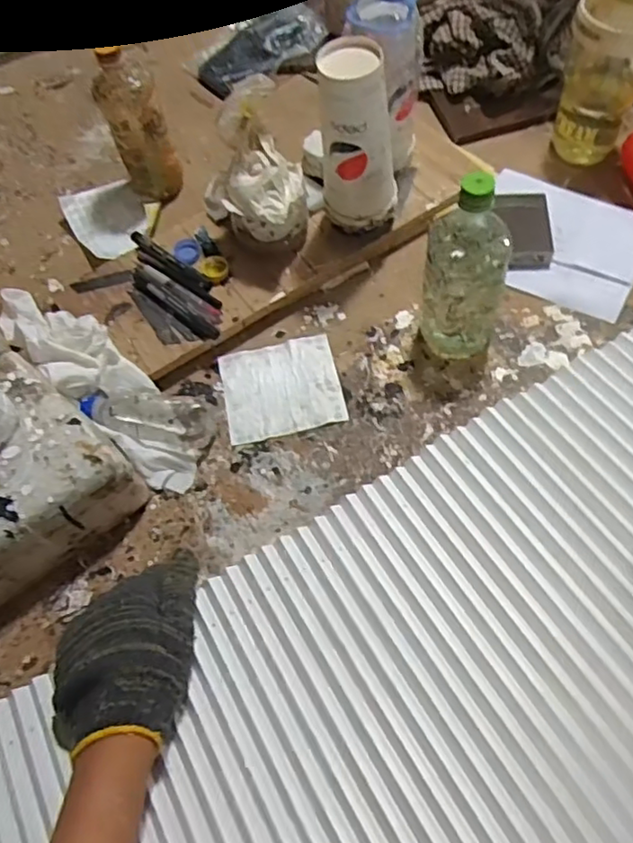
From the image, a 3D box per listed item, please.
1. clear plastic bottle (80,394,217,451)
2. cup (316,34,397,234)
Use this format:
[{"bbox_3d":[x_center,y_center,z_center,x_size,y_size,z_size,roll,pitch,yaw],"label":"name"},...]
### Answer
[{"bbox_3d":[-0.173,-0.008,0.661,0.134,0.053,0.056,8,64,8],"label":"clear plastic bottle"},{"bbox_3d":[0.045,-0.287,0.671,0.084,0.179,0.071,3,63,6],"label":"cup"}]

